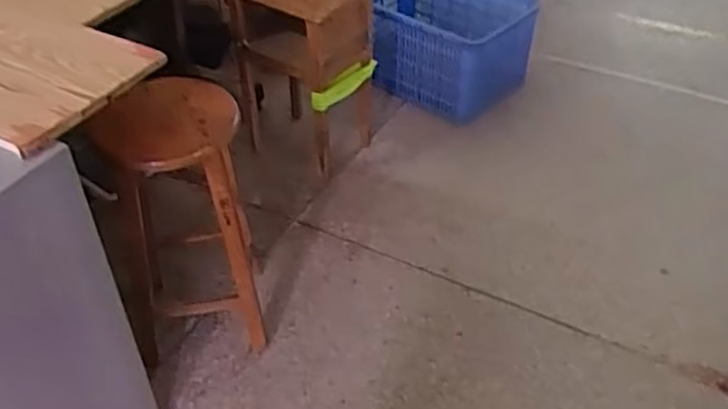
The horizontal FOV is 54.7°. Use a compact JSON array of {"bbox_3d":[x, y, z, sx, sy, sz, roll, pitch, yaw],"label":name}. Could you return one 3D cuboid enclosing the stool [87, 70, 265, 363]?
[{"bbox_3d":[-0.395,0.046,1.567,0.287,0.574,0.330,-11,42,-12],"label":"stool"}]

